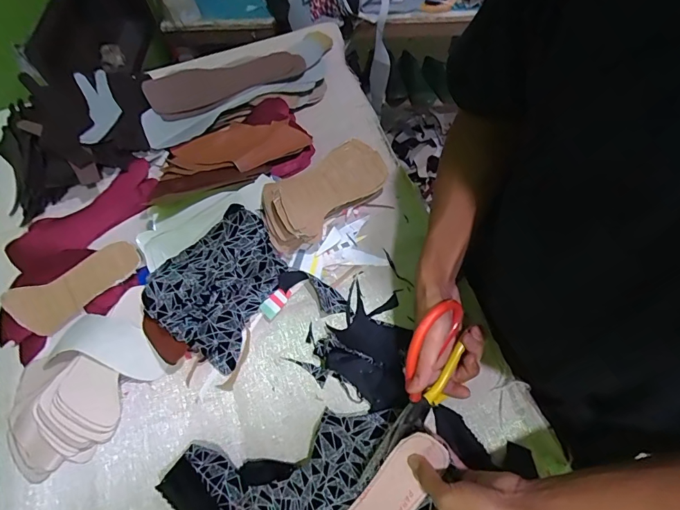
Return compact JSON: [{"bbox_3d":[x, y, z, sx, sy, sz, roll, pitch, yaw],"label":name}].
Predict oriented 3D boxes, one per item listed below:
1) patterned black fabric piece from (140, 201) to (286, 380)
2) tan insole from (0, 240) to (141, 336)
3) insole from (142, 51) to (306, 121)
[{"bbox_3d":[-0.153,0.032,0.532,0.133,0.069,0.171,29,68,15],"label":"patterned black fabric piece"},{"bbox_3d":[-0.346,0.044,0.549,0.167,0.006,0.070,-27,87,-11],"label":"tan insole"},{"bbox_3d":[-0.187,-0.290,0.688,0.252,0.023,0.105,-18,63,-6],"label":"insole"}]

